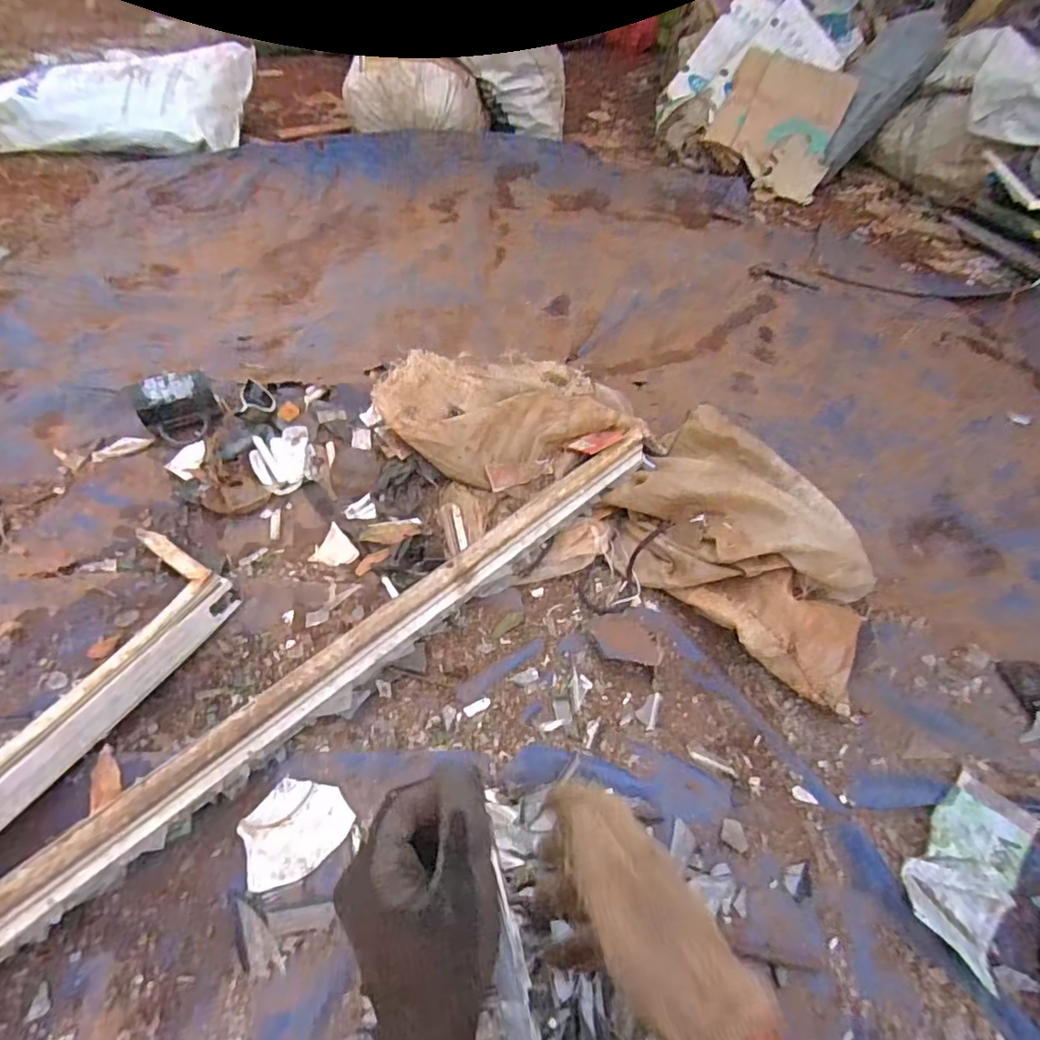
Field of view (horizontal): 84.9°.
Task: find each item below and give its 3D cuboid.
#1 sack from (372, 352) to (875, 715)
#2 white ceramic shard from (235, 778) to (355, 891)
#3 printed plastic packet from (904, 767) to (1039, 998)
[{"bbox_3d":[0.126,-0.065,0.752,0.664,0.122,0.335,24,51,17],"label":"sack"},{"bbox_3d":[-0.204,0.277,0.511,0.094,0.021,0.078,-33,58,-28],"label":"white ceramic shard"},{"bbox_3d":[0.408,0.310,0.510,0.072,0.024,0.170,35,55,25],"label":"printed plastic packet"}]

